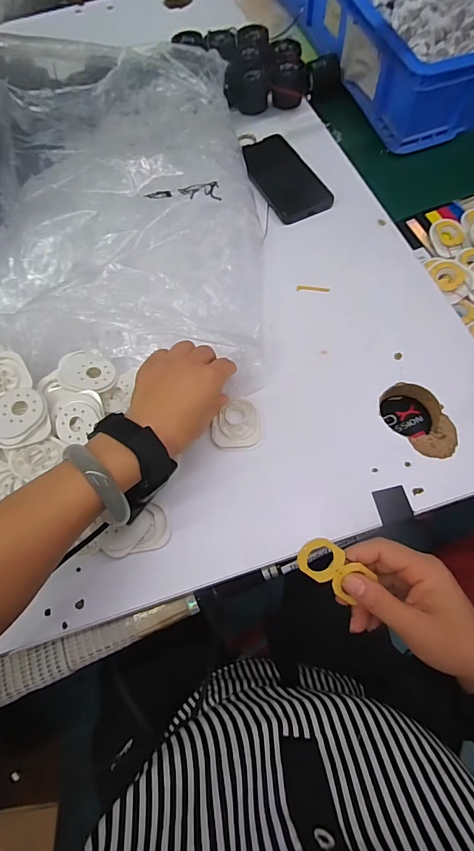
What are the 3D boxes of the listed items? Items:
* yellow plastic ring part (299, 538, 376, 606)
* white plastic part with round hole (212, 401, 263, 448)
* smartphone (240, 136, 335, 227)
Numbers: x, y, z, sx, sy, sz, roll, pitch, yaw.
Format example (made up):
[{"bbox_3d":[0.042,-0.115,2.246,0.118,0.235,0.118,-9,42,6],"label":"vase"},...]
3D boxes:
[{"bbox_3d":[0.077,0.114,0.320,0.066,0.006,0.032,37,86,-13],"label":"yellow plastic ring part"},{"bbox_3d":[0.000,-0.002,0.421,0.051,0.004,0.052,-6,66,2],"label":"white plastic part with round hole"},{"bbox_3d":[0.064,-0.351,0.566,0.078,0.012,0.166,-25,66,-7],"label":"smartphone"}]

